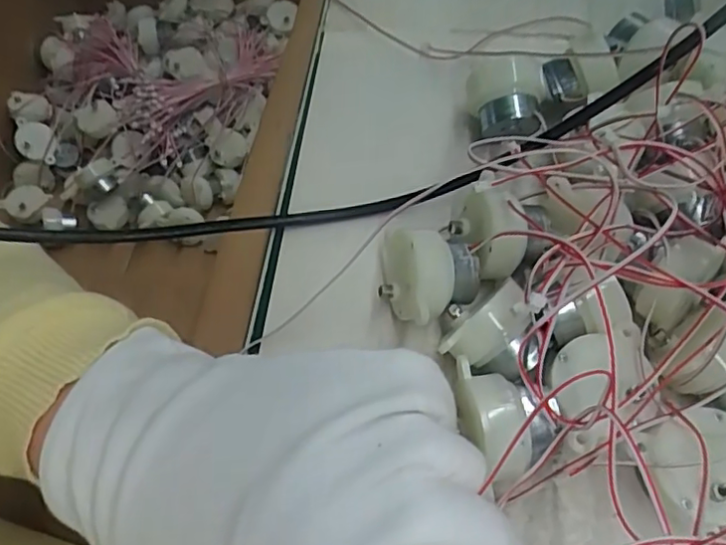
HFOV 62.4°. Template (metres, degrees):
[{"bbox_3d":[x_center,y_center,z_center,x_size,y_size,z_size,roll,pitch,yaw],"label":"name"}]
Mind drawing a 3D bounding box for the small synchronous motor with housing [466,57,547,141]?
[{"bbox_3d":[0.059,-0.068,0.248,0.031,0.032,0.023,4,61,5],"label":"small synchronous motor with housing"}]

